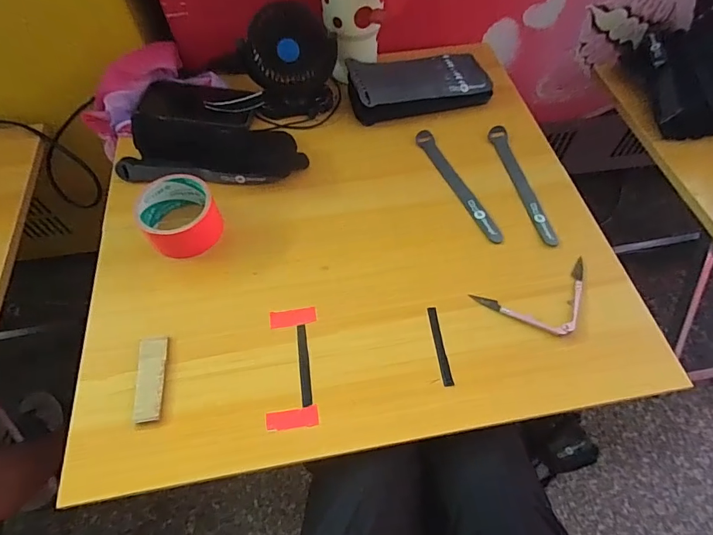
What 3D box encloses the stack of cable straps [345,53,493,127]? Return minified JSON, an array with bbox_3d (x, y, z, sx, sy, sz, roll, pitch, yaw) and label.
[{"bbox_3d":[0.089,-0.266,0.603,0.202,0.041,0.098,-13,60,-7],"label":"stack of cable straps"}]

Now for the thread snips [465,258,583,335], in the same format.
[{"bbox_3d":[0.202,0.038,0.445,0.135,0.011,0.073,-16,60,-8],"label":"thread snips"}]

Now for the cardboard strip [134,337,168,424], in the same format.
[{"bbox_3d":[-0.201,0.108,0.408,0.025,0.005,0.081,-6,58,-9],"label":"cardboard strip"}]

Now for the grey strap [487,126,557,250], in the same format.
[{"bbox_3d":[0.209,-0.110,0.533,0.024,0.008,0.194,-8,59,-4],"label":"grey strap"}]

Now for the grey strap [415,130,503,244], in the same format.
[{"bbox_3d":[0.126,-0.107,0.535,0.023,0.006,0.193,-22,62,-3],"label":"grey strap"}]

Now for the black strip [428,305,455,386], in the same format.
[{"bbox_3d":[0.085,0.079,0.426,0.010,0.004,0.083,-6,59,-2],"label":"black strip"}]

